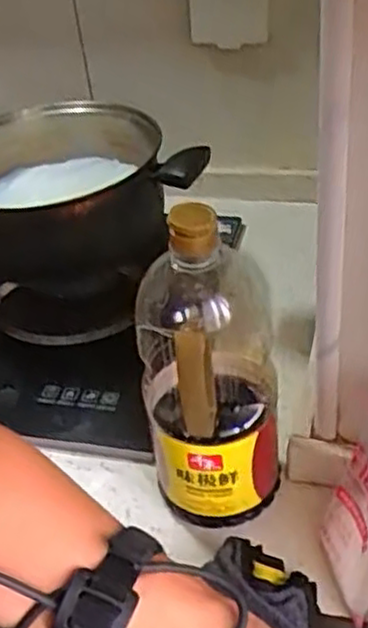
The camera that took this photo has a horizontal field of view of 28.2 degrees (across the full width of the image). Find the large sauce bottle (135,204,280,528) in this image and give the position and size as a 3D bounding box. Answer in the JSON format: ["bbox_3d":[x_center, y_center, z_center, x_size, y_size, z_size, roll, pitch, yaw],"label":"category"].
[{"bbox_3d":[0.018,0.043,0.590,0.108,0.282,0.113,-7,38,1],"label":"large sauce bottle"}]

